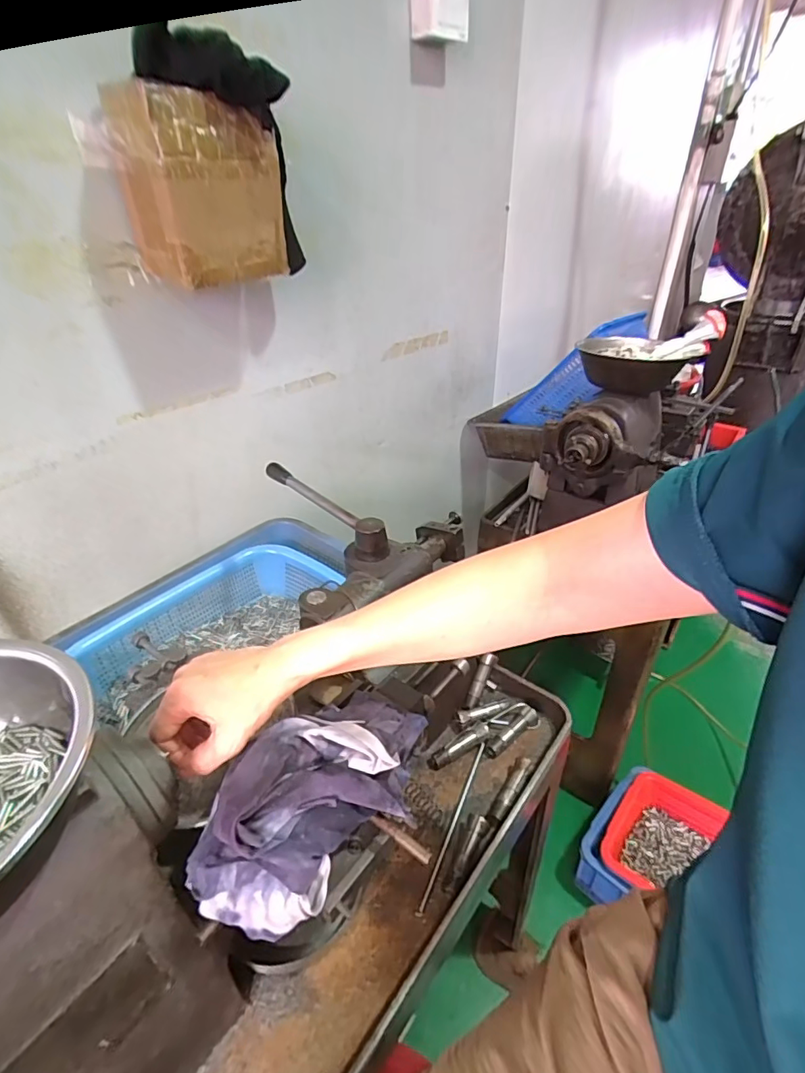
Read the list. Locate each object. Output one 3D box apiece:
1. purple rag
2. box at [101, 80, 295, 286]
[{"bbox_3d":[-0.060,0.174,0.346,0.180,0.065,0.103,-28,42,-34],"label":"purple rag"},{"bbox_3d":[-0.228,-0.398,0.585,0.112,0.162,0.166,25,42,34],"label":"box"}]

